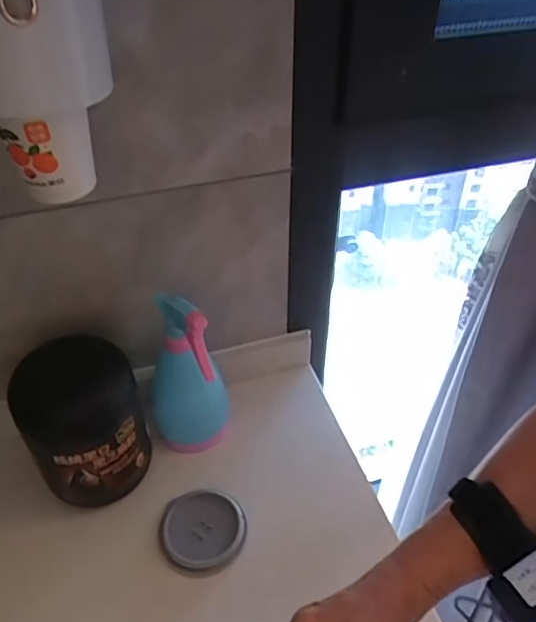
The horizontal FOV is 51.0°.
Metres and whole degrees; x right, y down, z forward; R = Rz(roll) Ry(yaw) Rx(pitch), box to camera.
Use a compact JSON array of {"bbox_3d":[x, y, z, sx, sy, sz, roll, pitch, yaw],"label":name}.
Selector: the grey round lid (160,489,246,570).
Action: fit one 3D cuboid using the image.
[{"bbox_3d":[-0.063,0.214,0.549,0.079,0.013,0.076,0,43,0],"label":"grey round lid"}]

